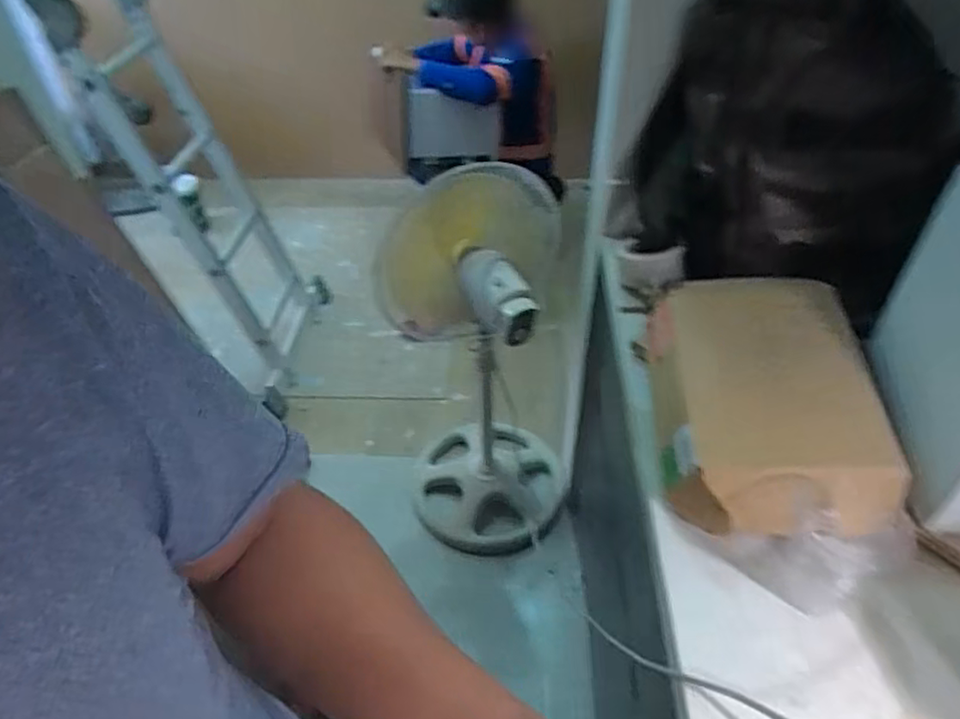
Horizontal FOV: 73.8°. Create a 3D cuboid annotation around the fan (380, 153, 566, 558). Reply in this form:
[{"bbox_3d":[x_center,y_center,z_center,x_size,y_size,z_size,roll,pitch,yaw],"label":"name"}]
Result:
[{"bbox_3d":[0.009,-0.006,1.552,0.404,0.882,0.525,0,42,2],"label":"fan"}]

